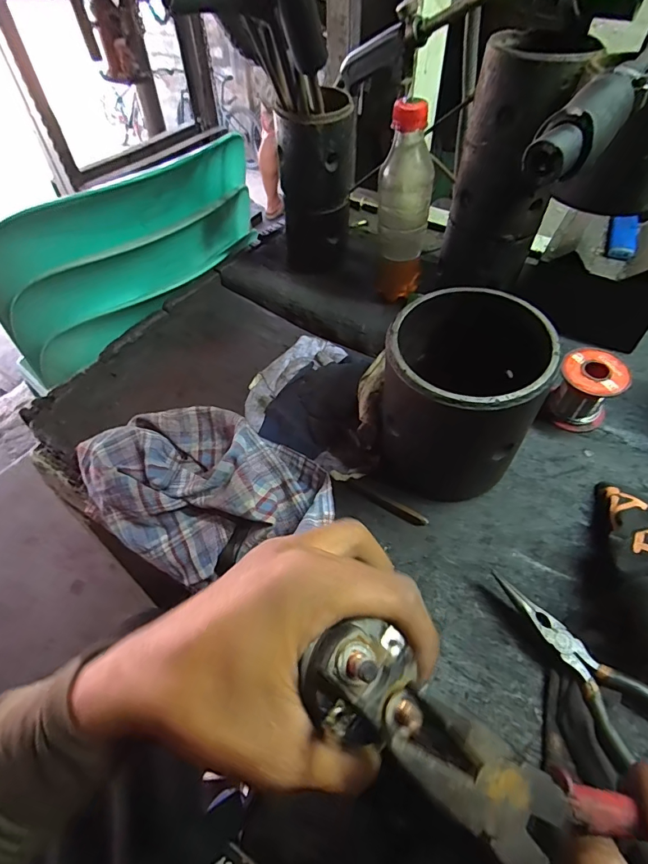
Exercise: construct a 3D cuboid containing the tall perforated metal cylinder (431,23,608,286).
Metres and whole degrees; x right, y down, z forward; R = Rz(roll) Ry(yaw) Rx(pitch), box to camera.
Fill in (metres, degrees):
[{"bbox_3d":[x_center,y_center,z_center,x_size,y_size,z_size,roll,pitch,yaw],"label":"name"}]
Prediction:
[{"bbox_3d":[0.172,-0.241,0.415,0.088,0.203,0.092,15,54,12],"label":"tall perforated metal cylinder"}]

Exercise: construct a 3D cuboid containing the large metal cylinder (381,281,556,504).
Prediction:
[{"bbox_3d":[0.101,-0.025,0.332,0.109,0.130,0.115,15,54,12],"label":"large metal cylinder"}]

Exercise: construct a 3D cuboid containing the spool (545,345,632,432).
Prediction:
[{"bbox_3d":[0.229,-0.035,0.378,0.050,0.058,0.047,0,52,1],"label":"spool"}]

